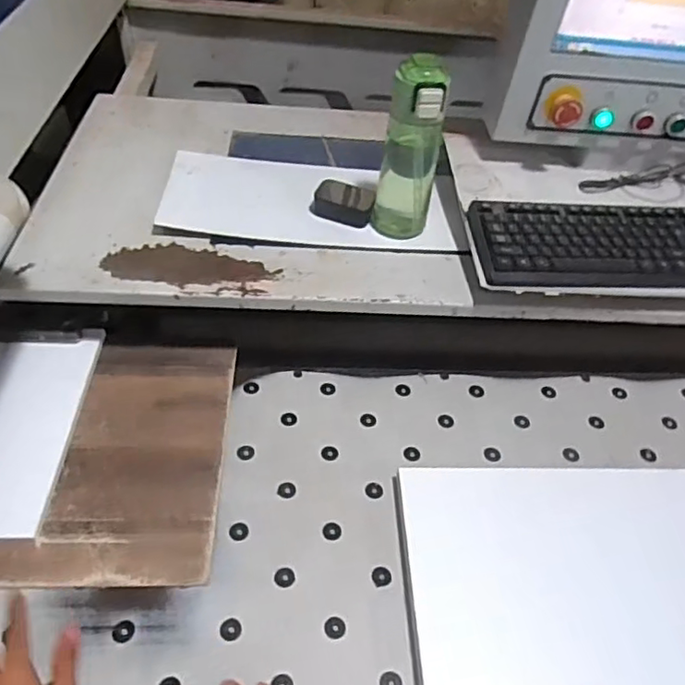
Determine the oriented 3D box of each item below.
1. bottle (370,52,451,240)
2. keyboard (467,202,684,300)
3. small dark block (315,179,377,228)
[{"bbox_3d":[0.088,-0.235,0.759,0.068,0.222,0.060,-17,50,-20],"label":"bottle"},{"bbox_3d":[0.384,-0.125,0.771,0.436,0.023,0.143,1,47,-5],"label":"keyboard"},{"bbox_3d":[0.002,-0.193,0.840,0.083,0.030,0.060,14,47,7],"label":"small dark block"}]

